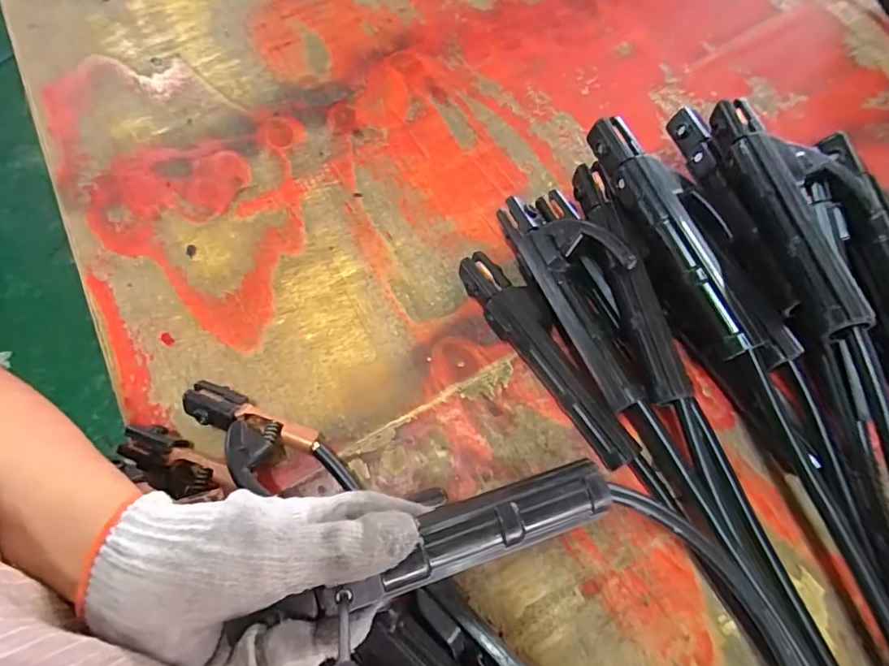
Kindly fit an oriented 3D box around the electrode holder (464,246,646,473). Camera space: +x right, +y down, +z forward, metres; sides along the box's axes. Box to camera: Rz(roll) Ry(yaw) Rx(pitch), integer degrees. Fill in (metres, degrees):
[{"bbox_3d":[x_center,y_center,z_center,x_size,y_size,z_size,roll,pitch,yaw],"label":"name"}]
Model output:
[{"bbox_3d":[0.078,0.015,0.380,0.044,0.029,0.194,-28,68,-10],"label":"electrode holder"}]

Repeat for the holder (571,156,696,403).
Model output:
[{"bbox_3d":[0.136,-0.046,0.357,0.029,0.041,0.197,-11,66,-3],"label":"holder"}]

